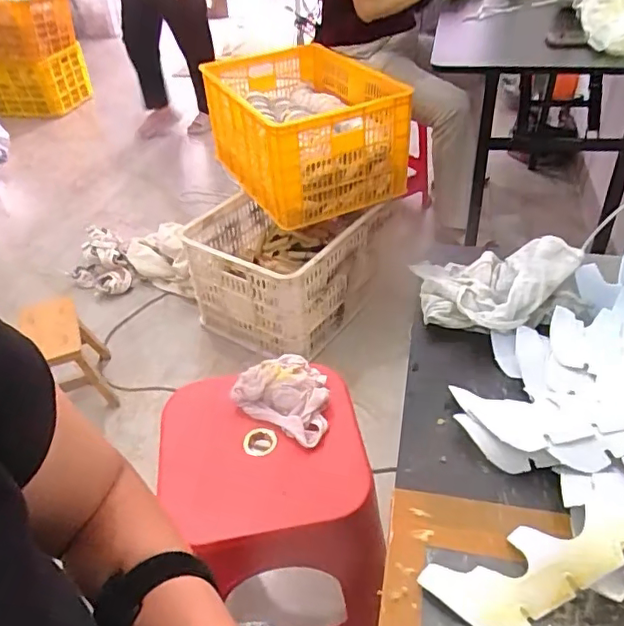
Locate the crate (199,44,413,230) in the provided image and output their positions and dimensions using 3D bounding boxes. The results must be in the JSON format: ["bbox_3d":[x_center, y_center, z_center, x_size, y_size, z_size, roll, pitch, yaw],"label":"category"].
[{"bbox_3d":[-0.040,-0.549,1.637,0.413,0.272,0.627,-20,42,-18],"label":"crate"}]

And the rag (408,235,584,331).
[{"bbox_3d":[0.182,-0.032,0.559,0.153,0.059,0.126,5,41,9],"label":"rag"}]

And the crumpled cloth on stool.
[{"bbox_3d":[-0.035,0.115,0.836,0.153,0.044,0.117,18,45,25],"label":"crumpled cloth on stool"}]

